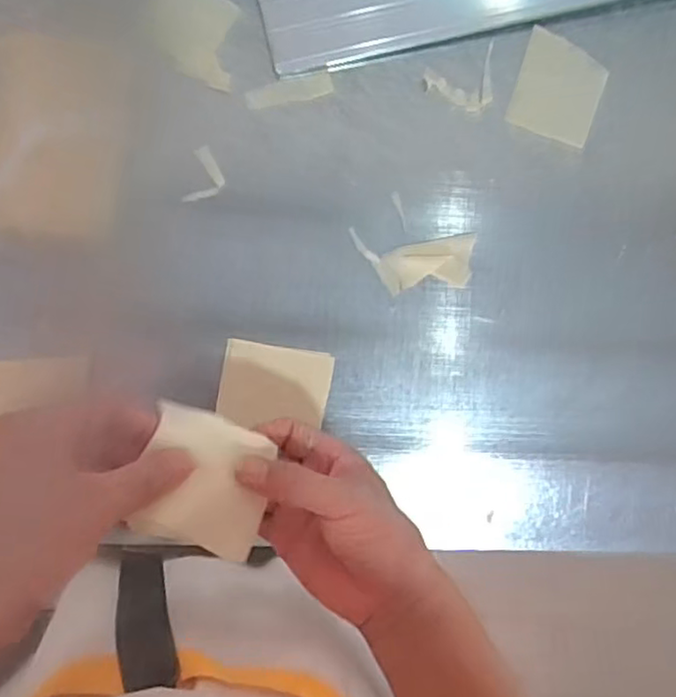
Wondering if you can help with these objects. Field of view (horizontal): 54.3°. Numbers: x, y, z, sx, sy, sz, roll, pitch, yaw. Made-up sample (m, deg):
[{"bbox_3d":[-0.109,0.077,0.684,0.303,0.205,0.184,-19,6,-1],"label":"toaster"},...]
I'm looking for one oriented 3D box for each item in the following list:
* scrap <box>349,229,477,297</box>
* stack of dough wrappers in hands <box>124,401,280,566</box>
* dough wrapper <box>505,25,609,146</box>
[{"bbox_3d":[0.066,-0.075,0.574,0.103,0.006,0.050,-2,91,-4],"label":"scrap"},{"bbox_3d":[-0.073,0.077,0.386,0.084,0.014,0.076,36,56,-43],"label":"stack of dough wrappers in hands"},{"bbox_3d":[0.195,-0.229,0.582,0.075,0.004,0.084,18,92,-8],"label":"dough wrapper"}]

